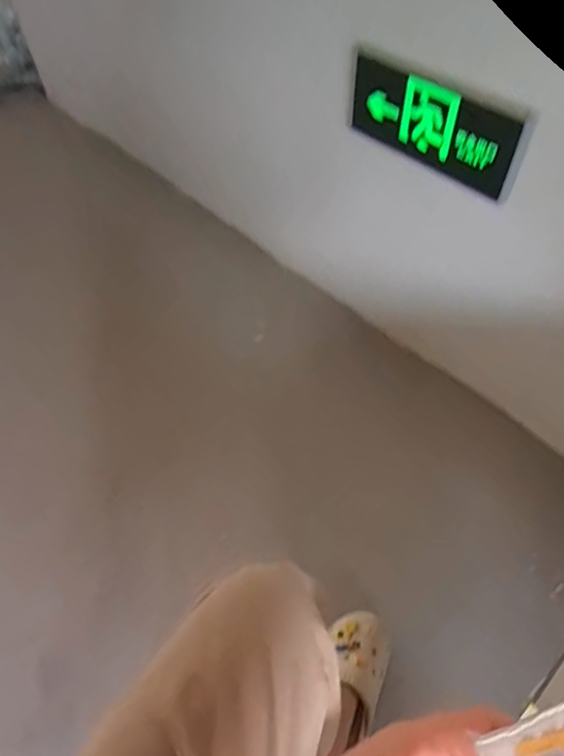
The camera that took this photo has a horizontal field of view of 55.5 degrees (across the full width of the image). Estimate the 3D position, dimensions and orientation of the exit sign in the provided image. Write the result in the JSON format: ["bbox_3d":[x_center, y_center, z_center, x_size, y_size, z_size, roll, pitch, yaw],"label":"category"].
[{"bbox_3d":[0.247,-0.414,0.890,0.325,0.148,0.030,36,62,26],"label":"exit sign"}]

